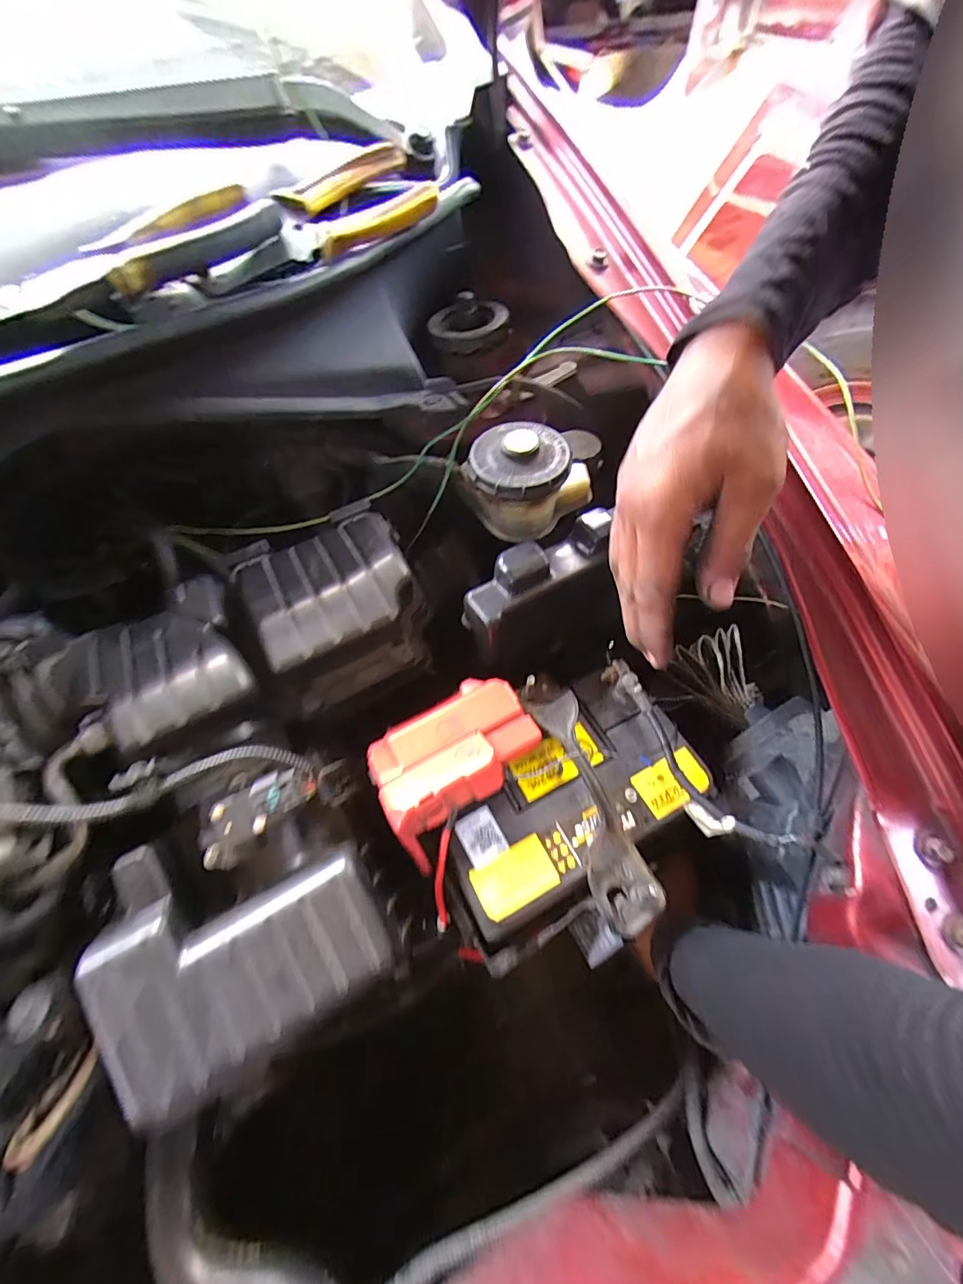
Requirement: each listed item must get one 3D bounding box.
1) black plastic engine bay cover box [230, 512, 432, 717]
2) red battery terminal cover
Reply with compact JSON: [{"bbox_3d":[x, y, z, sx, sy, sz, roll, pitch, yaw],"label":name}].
[{"bbox_3d":[-0.106,-0.034,0.360,0.123,0.056,0.132,-21,61,-12],"label":"black plastic engine bay cover box"},{"bbox_3d":[-0.019,0.077,0.335,0.119,0.039,0.080,-35,65,-19],"label":"red battery terminal cover"}]

